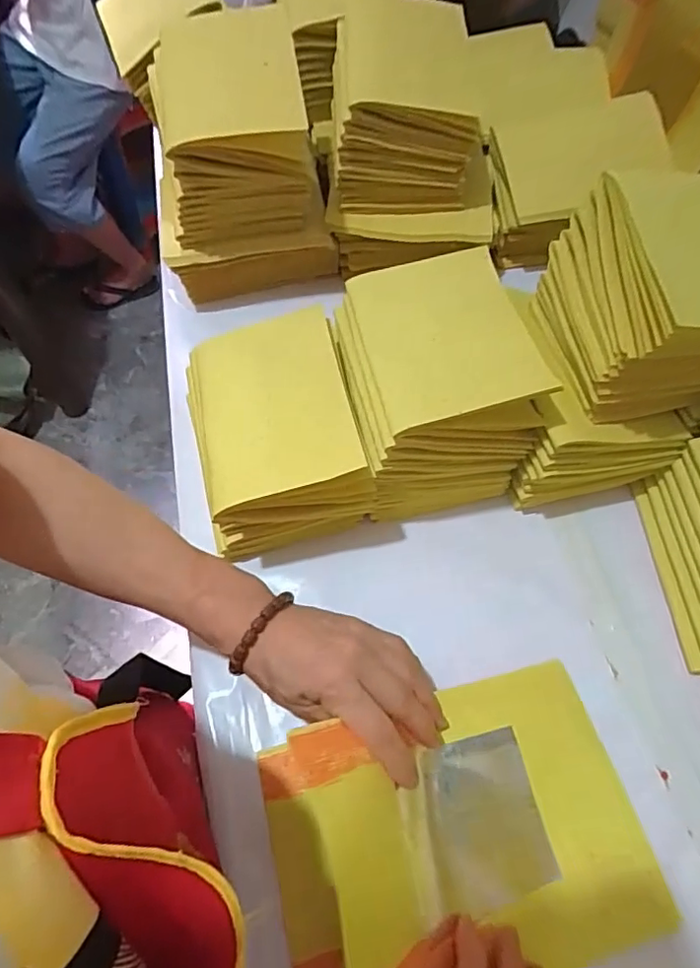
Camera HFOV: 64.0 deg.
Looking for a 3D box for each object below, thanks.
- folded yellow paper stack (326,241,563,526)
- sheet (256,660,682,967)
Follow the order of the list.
[{"bbox_3d":[0.059,-0.080,0.451,0.120,0.126,0.167,-10,62,-5],"label":"folded yellow paper stack"},{"bbox_3d":[0.065,0.195,0.309,0.221,0.102,0.153,-13,62,-7],"label":"sheet"}]

